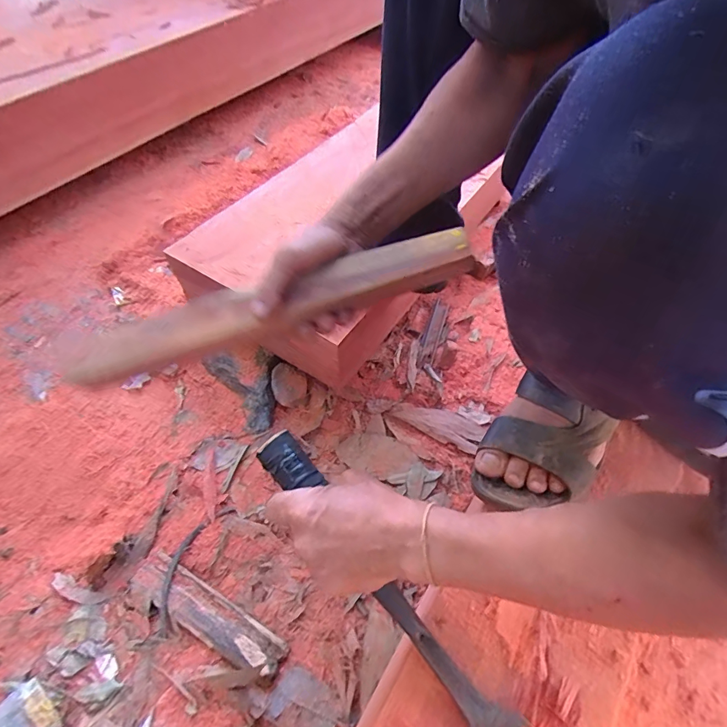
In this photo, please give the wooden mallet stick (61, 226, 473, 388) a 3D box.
[{"bbox_3d":[-0.094,-0.052,0.388,0.386,0.030,0.042,-16,56,4],"label":"wooden mallet stick"}]

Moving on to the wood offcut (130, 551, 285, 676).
[{"bbox_3d":[-0.204,0.322,0.539,0.221,0.020,0.050,28,58,13],"label":"wood offcut"}]

